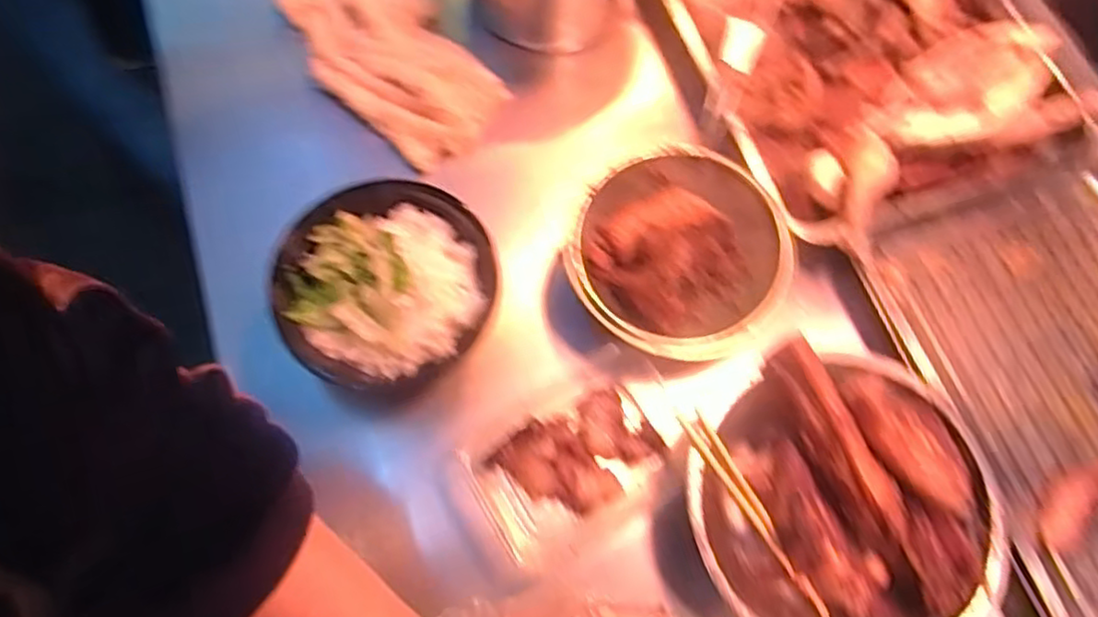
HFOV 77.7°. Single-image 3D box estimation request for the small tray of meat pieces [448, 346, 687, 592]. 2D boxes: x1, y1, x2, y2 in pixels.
[{"bbox_3d":[0.019,0.120,0.535,0.181,0.034,0.116,-32,75,-15],"label":"small tray of meat pieces"}]

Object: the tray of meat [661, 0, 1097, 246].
[{"bbox_3d":[0.282,-0.317,0.663,0.345,0.076,0.487,-18,72,-11],"label":"tray of meat"}]

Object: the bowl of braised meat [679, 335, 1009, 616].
[{"bbox_3d":[0.208,0.142,0.487,0.209,0.082,0.211,1,70,-4],"label":"bowl of braised meat"}]

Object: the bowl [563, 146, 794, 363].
[{"bbox_3d":[0.106,-0.046,0.563,0.177,0.060,0.185,1,70,-4],"label":"bowl"}]

